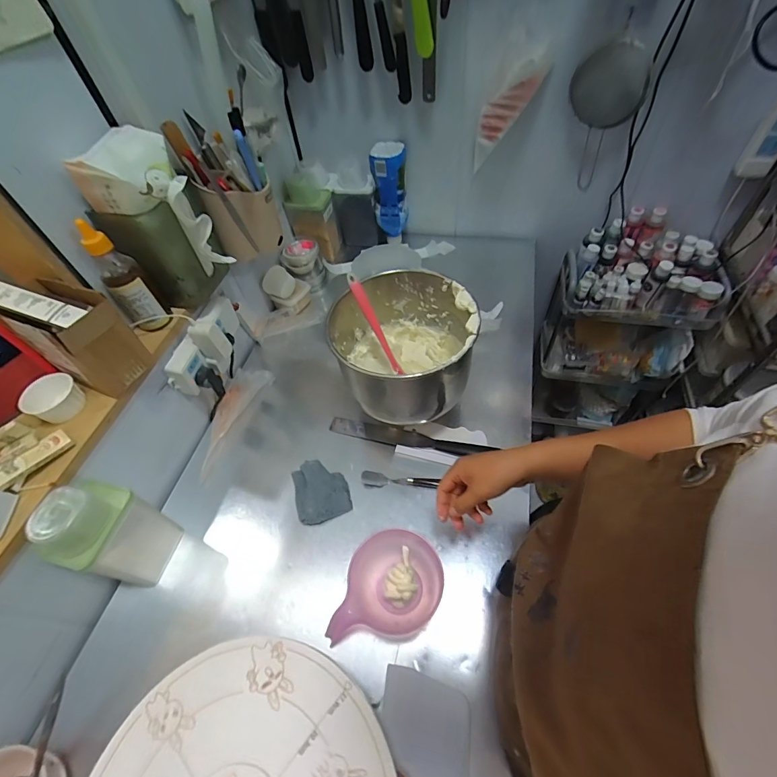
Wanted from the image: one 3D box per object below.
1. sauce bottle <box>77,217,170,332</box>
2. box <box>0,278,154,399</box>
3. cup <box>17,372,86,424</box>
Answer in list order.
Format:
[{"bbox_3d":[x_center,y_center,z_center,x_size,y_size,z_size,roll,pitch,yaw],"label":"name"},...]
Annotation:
[{"bbox_3d":[-0.391,-0.159,0.582,0.057,0.160,0.059,-37,59,-20],"label":"sauce bottle"},{"bbox_3d":[-0.455,-0.085,0.553,0.179,0.142,0.089,22,59,20],"label":"box"},{"bbox_3d":[-0.450,0.015,0.527,0.052,0.042,0.066,27,61,23],"label":"cup"}]

